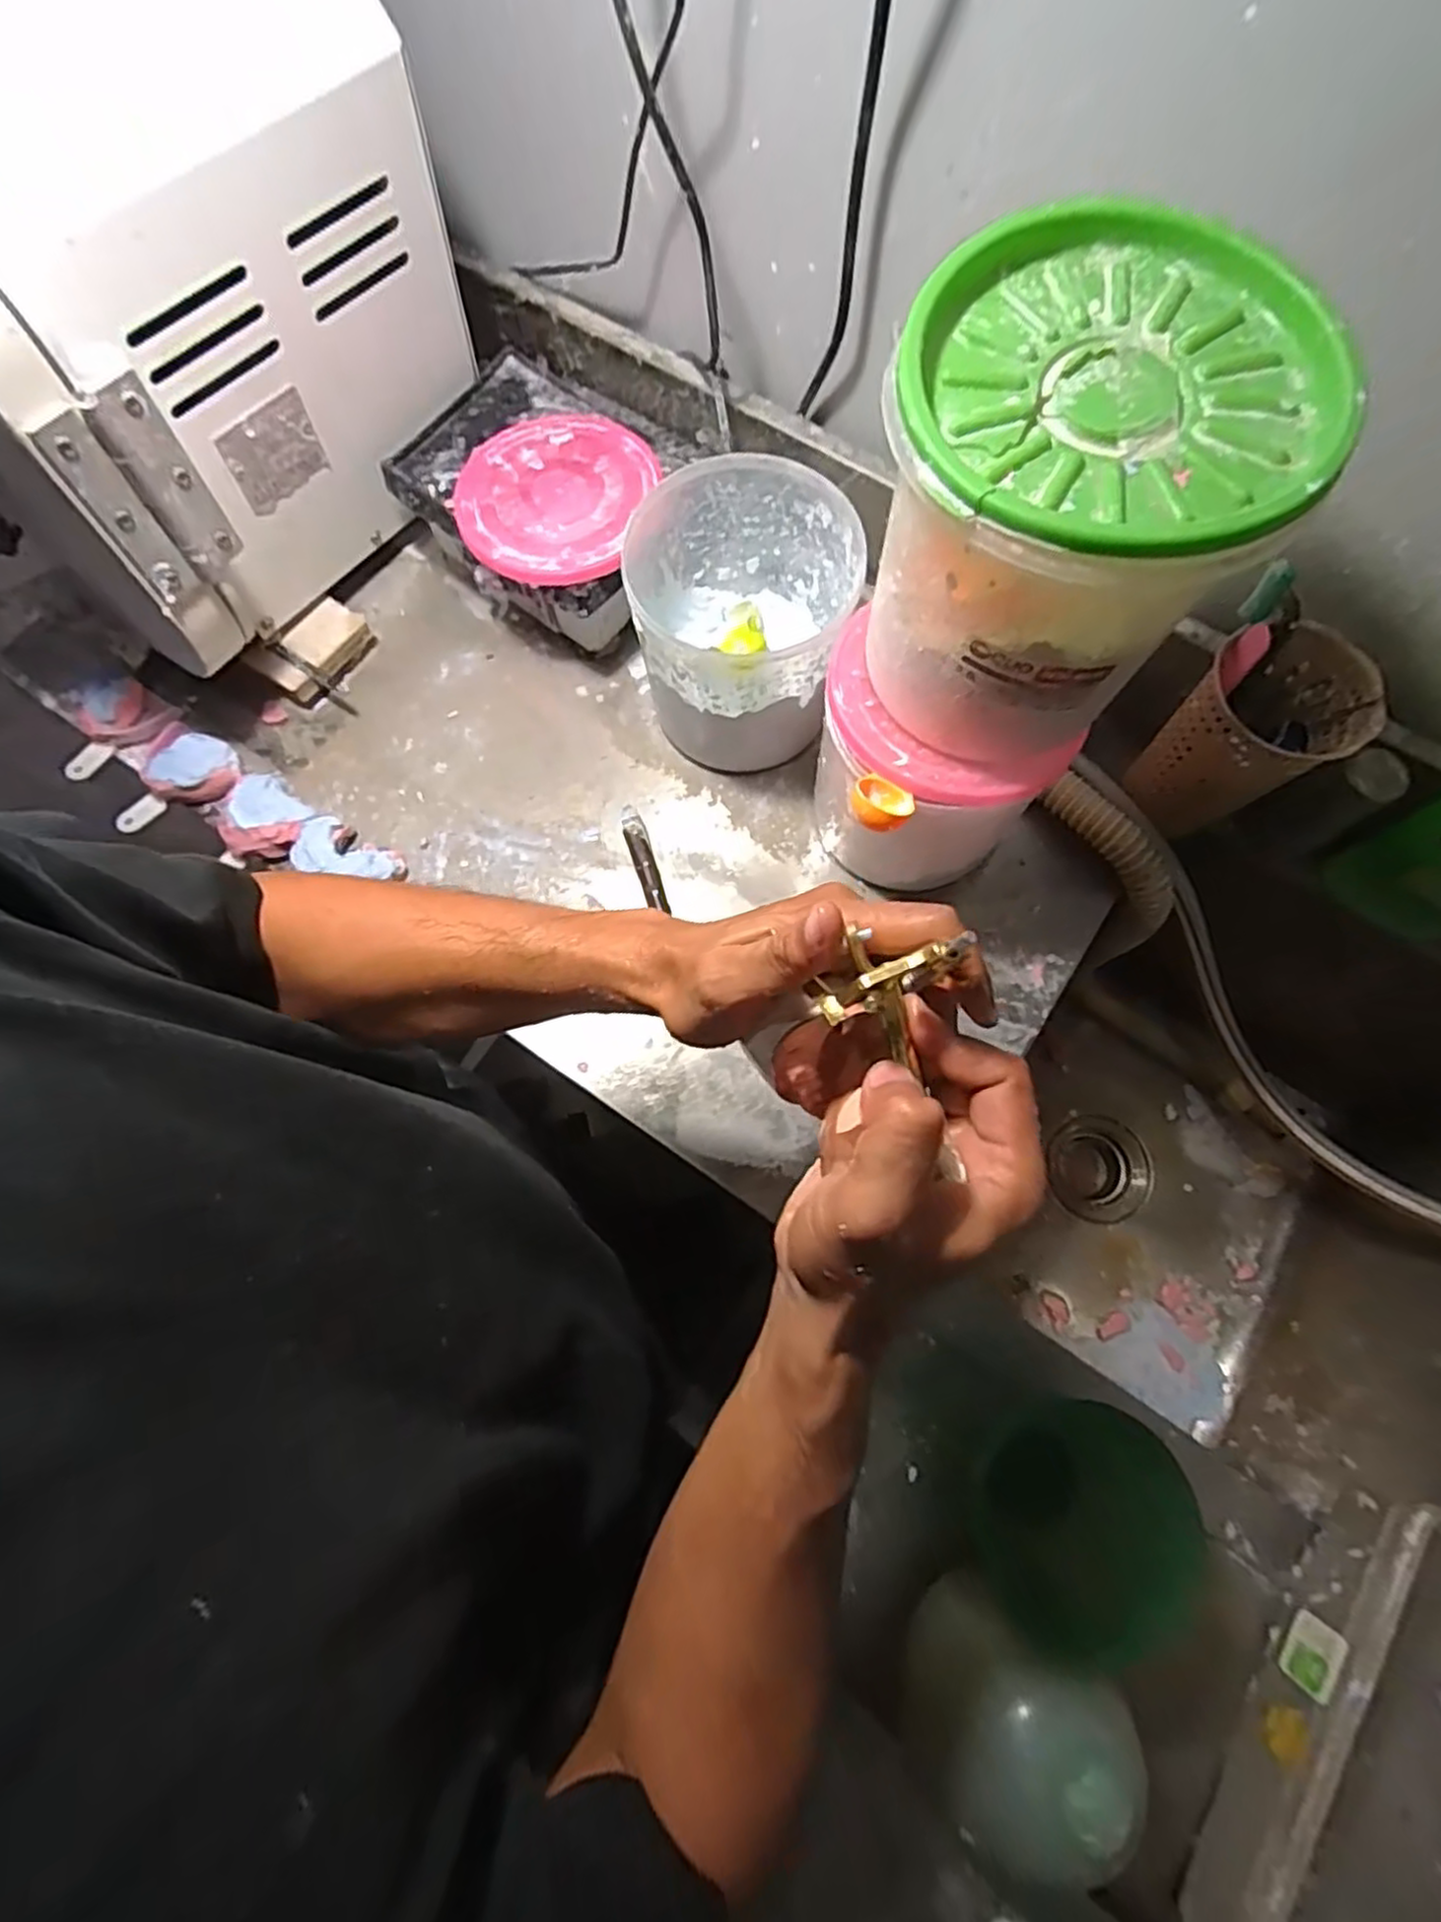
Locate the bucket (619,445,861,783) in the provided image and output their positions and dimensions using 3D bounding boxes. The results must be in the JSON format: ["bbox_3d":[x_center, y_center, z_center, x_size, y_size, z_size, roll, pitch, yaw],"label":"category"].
[{"bbox_3d":[0.018,-0.242,0.557,0.148,0.159,0.151,0,74,0],"label":"bucket"}]

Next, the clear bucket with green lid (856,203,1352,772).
[{"bbox_3d":[0.154,-0.204,0.358,0.157,0.159,0.160,0,74,0],"label":"clear bucket with green lid"}]

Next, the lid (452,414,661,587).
[{"bbox_3d":[-0.128,-0.354,0.562,0.139,0.012,0.151,0,74,0],"label":"lid"}]

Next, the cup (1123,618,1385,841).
[{"bbox_3d":[0.356,-0.152,0.510,0.088,0.141,0.081,0,74,0],"label":"cup"}]

